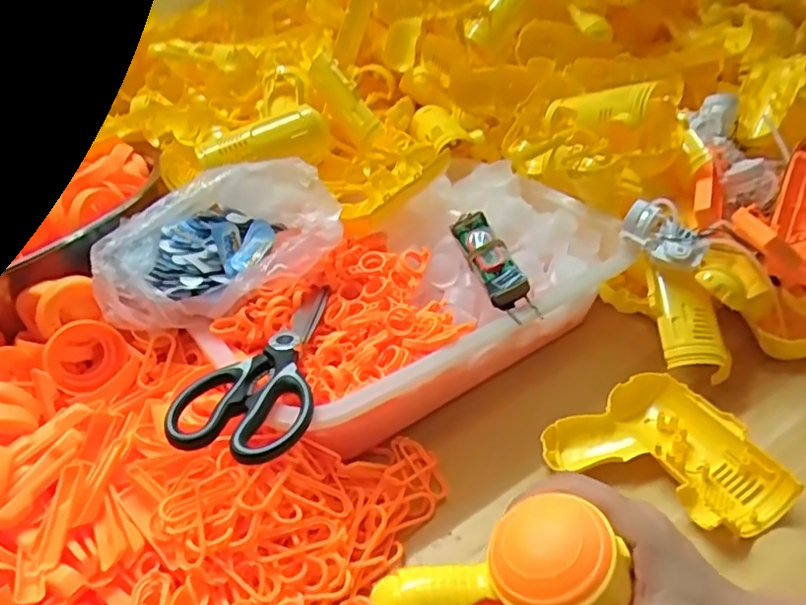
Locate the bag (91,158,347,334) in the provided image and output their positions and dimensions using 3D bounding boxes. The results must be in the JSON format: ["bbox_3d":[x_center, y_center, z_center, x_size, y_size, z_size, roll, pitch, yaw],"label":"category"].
[{"bbox_3d":[-0.147,-0.057,0.493,0.188,0.075,0.122,-14,37,-9],"label":"bag"}]

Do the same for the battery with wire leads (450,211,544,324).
[{"bbox_3d":[0.071,-0.034,0.491,0.029,0.025,0.137,-13,37,-7],"label":"battery with wire leads"}]

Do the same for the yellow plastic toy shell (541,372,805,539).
[{"bbox_3d":[0.183,0.113,0.422,0.119,0.030,0.129,-21,39,-18],"label":"yellow plastic toy shell"}]

